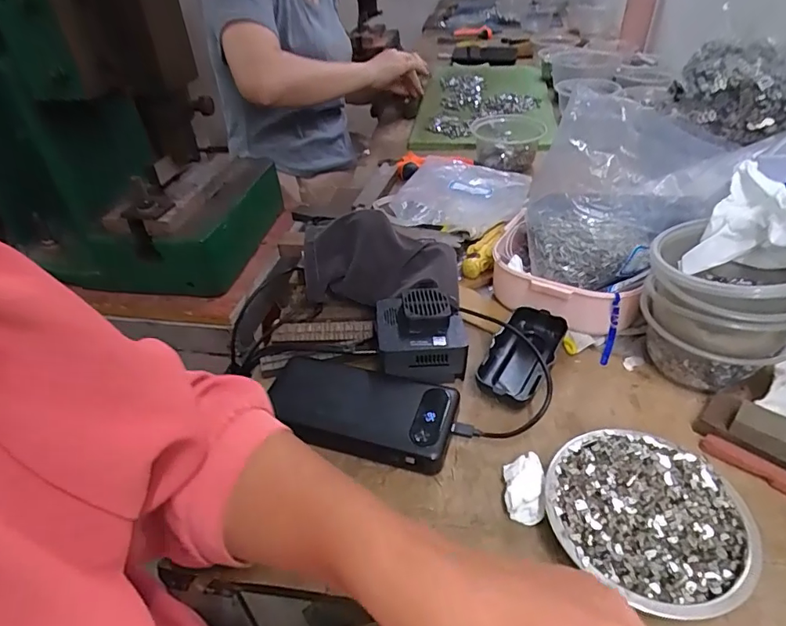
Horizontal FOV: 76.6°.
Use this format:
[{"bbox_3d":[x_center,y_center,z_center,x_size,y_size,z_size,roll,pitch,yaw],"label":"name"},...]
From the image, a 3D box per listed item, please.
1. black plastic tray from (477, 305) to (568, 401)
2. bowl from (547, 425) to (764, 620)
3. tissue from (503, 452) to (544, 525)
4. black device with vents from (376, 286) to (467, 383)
[{"bbox_3d":[0.115,0.038,0.443,0.054,0.023,0.105,17,43,23],"label":"black plastic tray"},{"bbox_3d":[0.164,0.134,0.325,0.120,0.032,0.119,-2,39,2],"label":"bowl"},{"bbox_3d":[0.091,0.125,0.350,0.025,0.022,0.047,2,39,6],"label":"tissue"},{"bbox_3d":[0.024,0.018,0.449,0.073,0.051,0.072,-5,39,-2],"label":"black device with vents"}]

